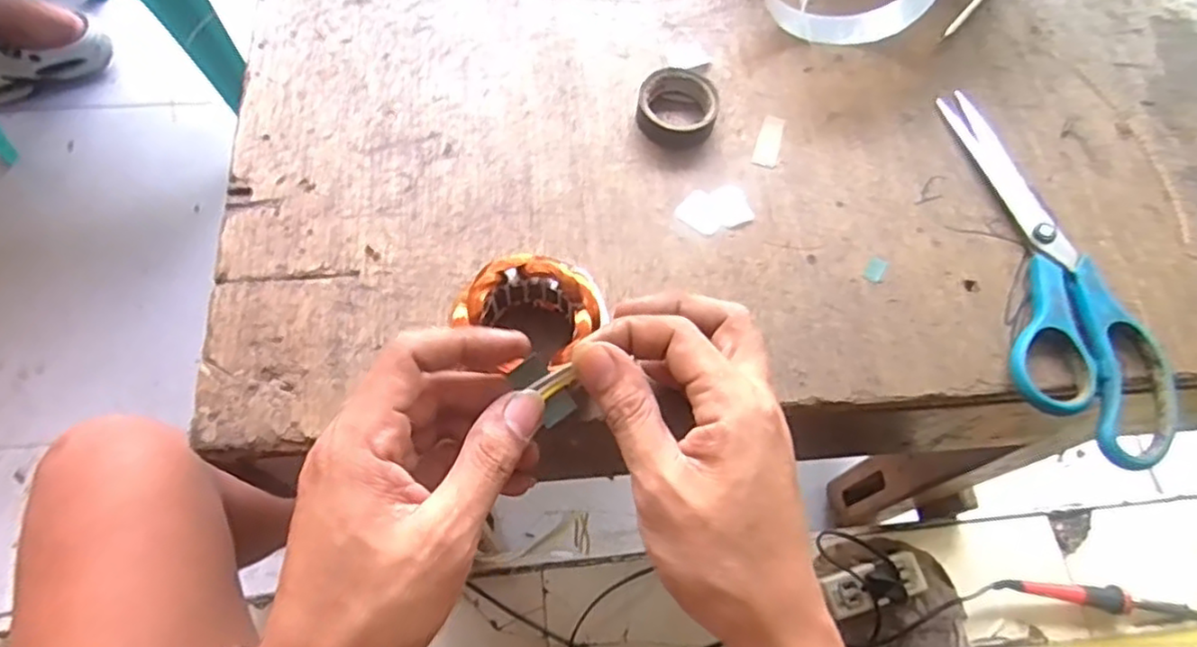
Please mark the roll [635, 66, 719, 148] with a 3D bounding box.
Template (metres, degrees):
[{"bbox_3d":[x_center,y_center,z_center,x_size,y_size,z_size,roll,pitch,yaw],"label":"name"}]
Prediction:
[{"bbox_3d":[0.047,-0.128,0.404,0.046,0.017,0.044,1,66,-3],"label":"roll"}]

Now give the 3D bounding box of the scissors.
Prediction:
[{"bbox_3d":[0.252,-0.036,0.374,0.077,0.015,0.227,3,66,-2],"label":"scissors"}]

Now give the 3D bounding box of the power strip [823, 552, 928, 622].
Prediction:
[{"bbox_3d":[0.306,0.290,0.755,0.110,0.020,0.045,-14,67,-10],"label":"power strip"}]

